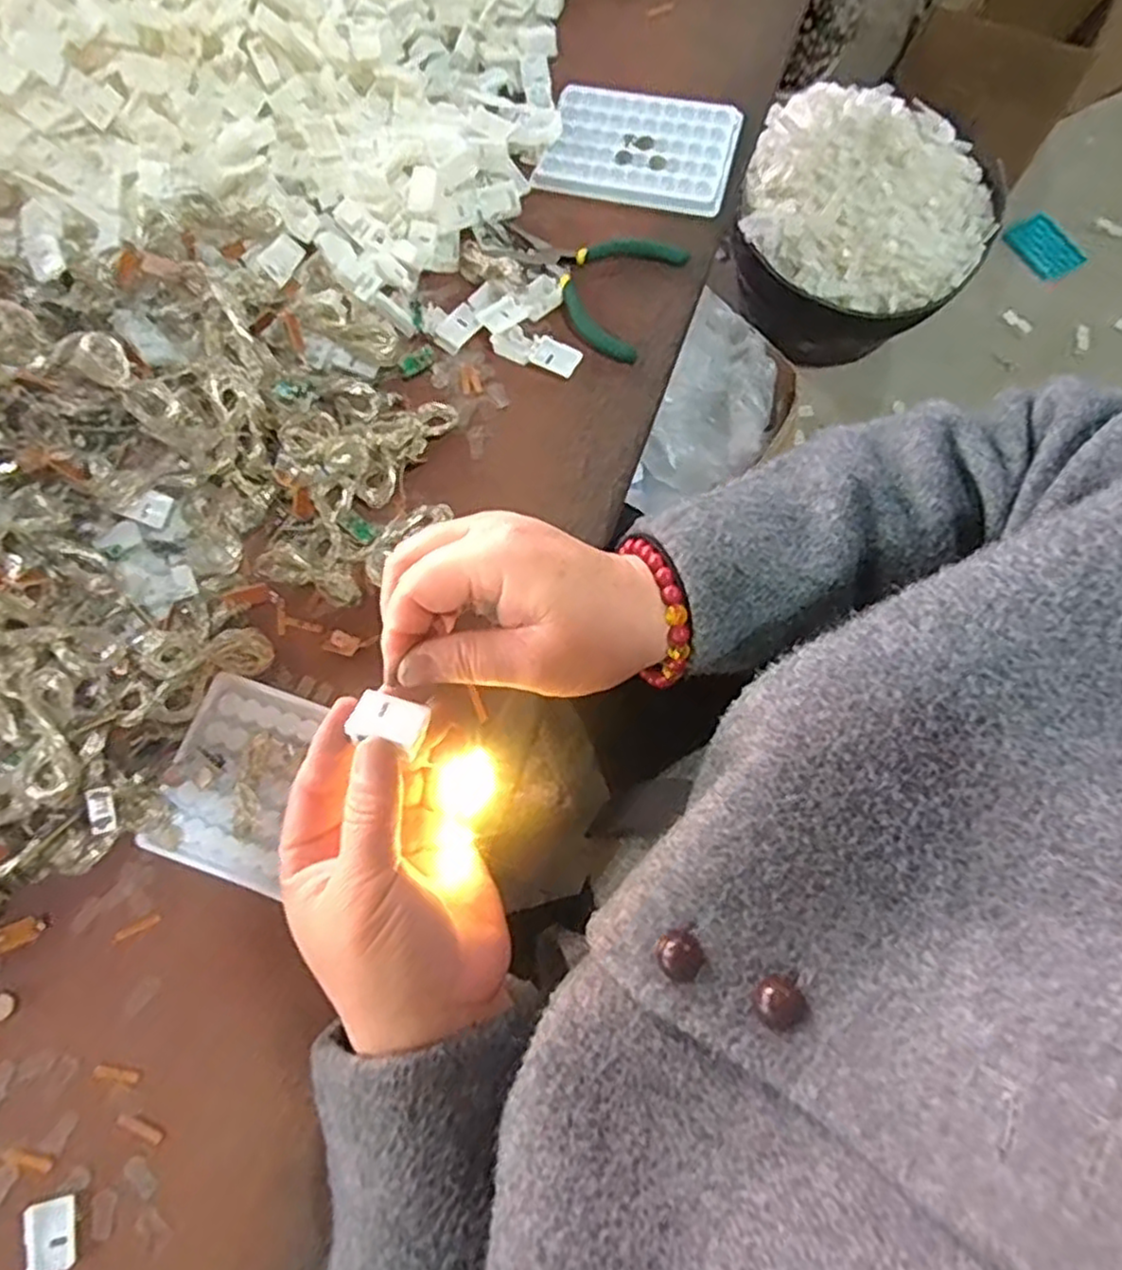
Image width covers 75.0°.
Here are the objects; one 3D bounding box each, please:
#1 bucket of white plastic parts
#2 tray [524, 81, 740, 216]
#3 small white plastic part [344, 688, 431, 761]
[{"bbox_3d":[0.472,-0.645,1.160,0.357,0.212,0.365,-1,72,2],"label":"bucket of white plastic parts"},{"bbox_3d":[0.055,-0.336,0.499,0.125,0.007,0.097,13,73,7],"label":"tray"},{"bbox_3d":[-0.063,0.033,0.275,0.029,0.008,0.021,21,47,6],"label":"small white plastic part"}]

